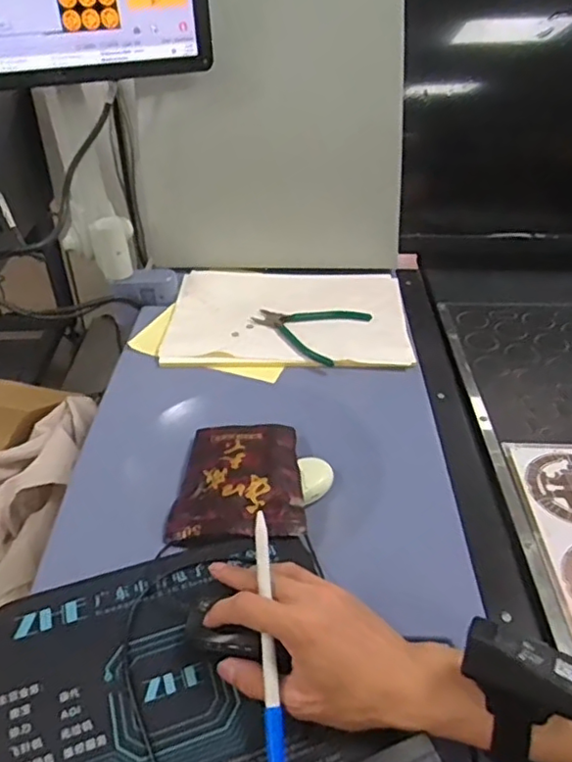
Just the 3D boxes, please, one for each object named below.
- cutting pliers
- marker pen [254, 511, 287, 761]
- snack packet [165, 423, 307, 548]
[{"bbox_3d":[0.023,-0.072,0.788,0.137,0.011,0.127,18,40,23],"label":"cutting pliers"},{"bbox_3d":[-0.011,0.175,0.408,0.012,0.018,0.171,-4,62,-3],"label":"marker pen"},{"bbox_3d":[-0.046,0.092,0.586,0.118,0.023,0.160,-2,36,-3],"label":"snack packet"}]

